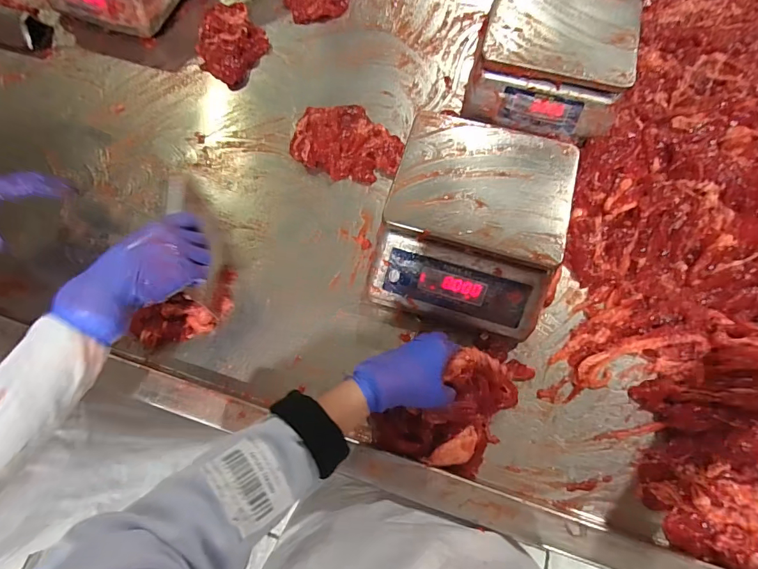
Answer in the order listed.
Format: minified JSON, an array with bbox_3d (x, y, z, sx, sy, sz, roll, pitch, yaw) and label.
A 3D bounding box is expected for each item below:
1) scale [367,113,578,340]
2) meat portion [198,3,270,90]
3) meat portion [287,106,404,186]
[{"bbox_3d":[0.126,-0.083,0.571,0.219,0.115,0.260,14,71,7],"label":"scale"},{"bbox_3d":[-0.264,-0.433,0.754,0.121,0.050,0.146,-19,70,-8],"label":"meat portion"},{"bbox_3d":[-0.051,-0.234,0.680,0.183,0.037,0.136,30,71,11],"label":"meat portion"}]

